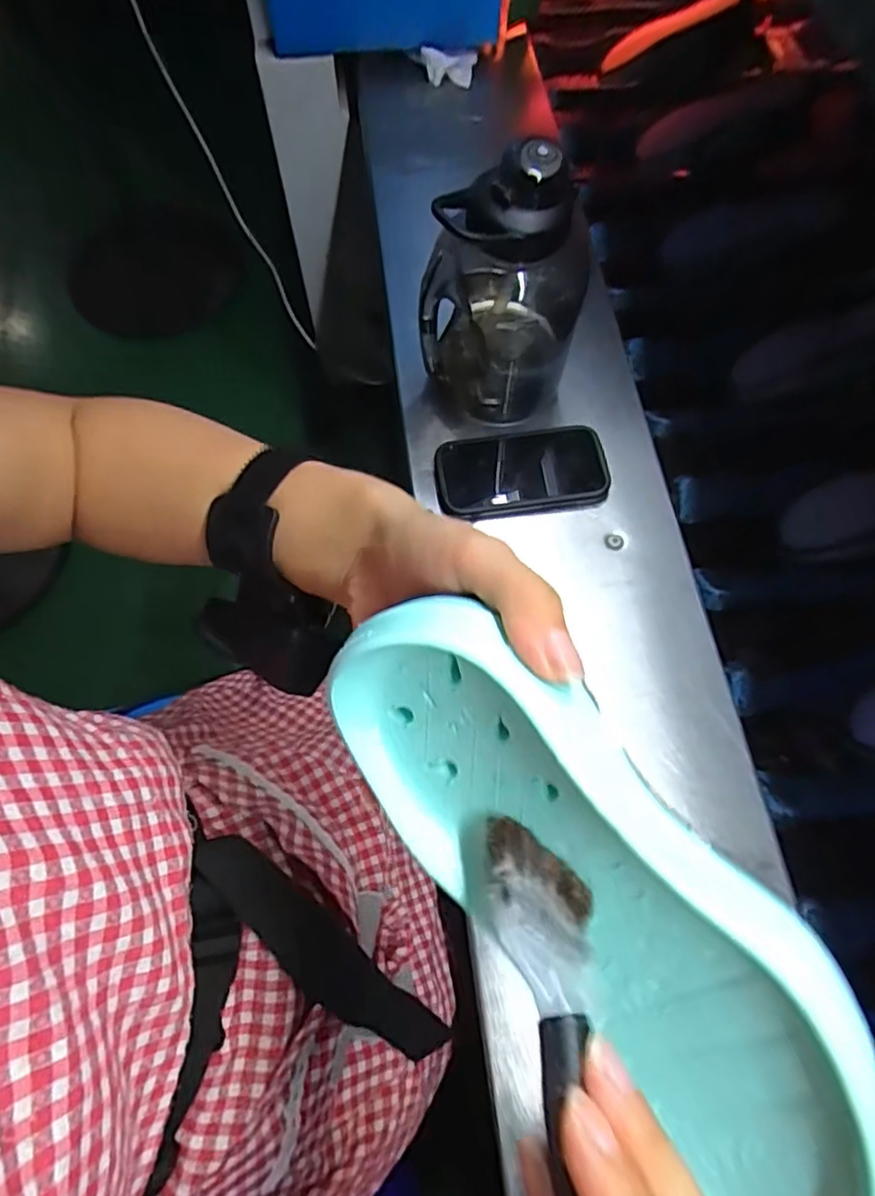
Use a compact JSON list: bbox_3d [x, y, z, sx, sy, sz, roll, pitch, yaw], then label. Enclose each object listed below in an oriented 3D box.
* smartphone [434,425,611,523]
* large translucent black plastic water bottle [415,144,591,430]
[{"bbox_3d":[0.078,-0.119,0.592,0.154,0.020,0.080,-4,66,-2],"label":"smartphone"},{"bbox_3d":[0.046,-0.250,0.531,0.120,0.215,0.100,43,72,16],"label":"large translucent black plastic water bottle"}]

